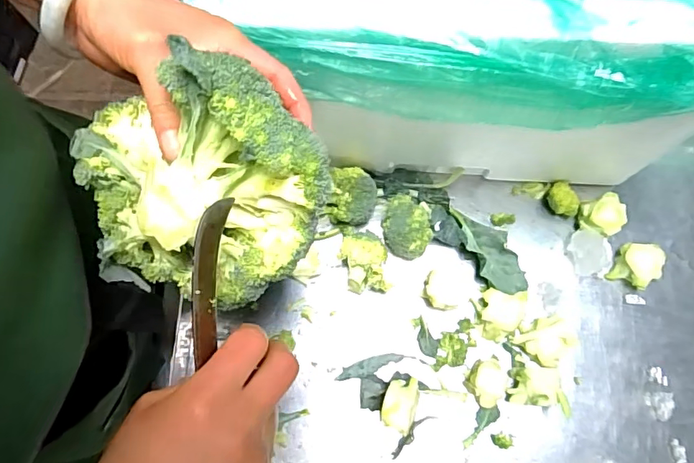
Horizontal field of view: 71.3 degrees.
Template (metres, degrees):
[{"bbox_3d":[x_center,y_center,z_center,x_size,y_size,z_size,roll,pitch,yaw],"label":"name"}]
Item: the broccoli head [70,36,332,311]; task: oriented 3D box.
[{"bbox_3d":[-0.078,-0.023,0.294,0.149,0.097,0.150,-22,97,21],"label":"broccoli head"}]

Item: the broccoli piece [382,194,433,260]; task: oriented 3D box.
[{"bbox_3d":[0.062,-0.001,0.513,0.053,0.054,0.054,0,74,2],"label":"broccoli piece"}]

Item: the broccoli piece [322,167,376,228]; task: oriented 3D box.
[{"bbox_3d":[0.005,-0.036,0.516,0.052,0.059,0.051,0,74,2],"label":"broccoli piece"}]

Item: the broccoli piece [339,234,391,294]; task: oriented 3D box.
[{"bbox_3d":[0.018,0.037,0.509,0.046,0.049,0.059,-6,74,0],"label":"broccoli piece"}]

